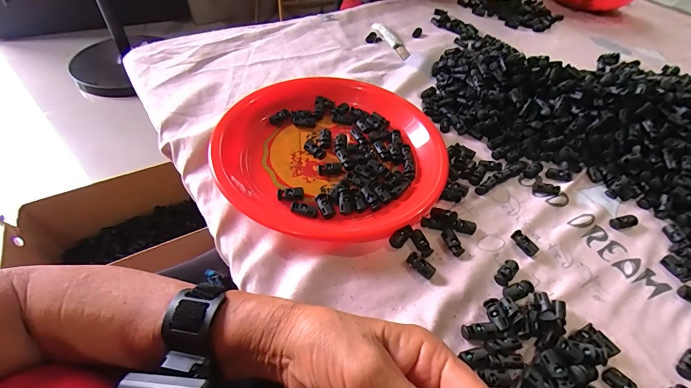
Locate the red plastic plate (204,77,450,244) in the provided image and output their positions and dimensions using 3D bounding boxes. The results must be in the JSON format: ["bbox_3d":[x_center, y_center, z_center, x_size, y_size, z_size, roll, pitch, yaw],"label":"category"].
[{"bbox_3d":[-0.017,-0.059,0.392,0.246,0.038,0.238,2,50,-2],"label":"red plastic plate"}]

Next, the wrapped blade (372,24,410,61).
[{"bbox_3d":[0.082,-0.272,0.607,0.033,0.016,0.114,-14,52,-15],"label":"wrapped blade"}]

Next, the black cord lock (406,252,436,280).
[{"bbox_3d":[0.070,0.067,0.320,0.027,0.010,0.012,35,57,24],"label":"black cord lock"}]

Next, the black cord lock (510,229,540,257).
[{"bbox_3d":[0.178,0.050,0.342,0.011,0.011,0.027,-19,54,-19],"label":"black cord lock"}]

